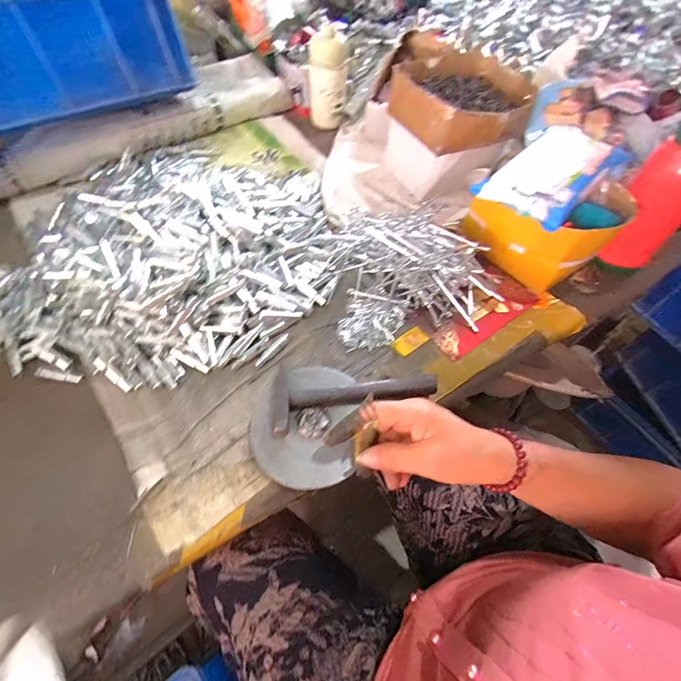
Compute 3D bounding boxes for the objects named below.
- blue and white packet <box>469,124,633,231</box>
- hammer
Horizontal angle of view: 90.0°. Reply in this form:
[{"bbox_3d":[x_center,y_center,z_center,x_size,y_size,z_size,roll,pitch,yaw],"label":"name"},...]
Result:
[{"bbox_3d":[0.265,-0.213,0.425,0.190,0.037,0.109,-38,68,-23],"label":"blue and white packet"},{"bbox_3d":[0.012,0.050,0.374,0.178,0.018,0.068,-10,60,-9],"label":"hammer"}]

